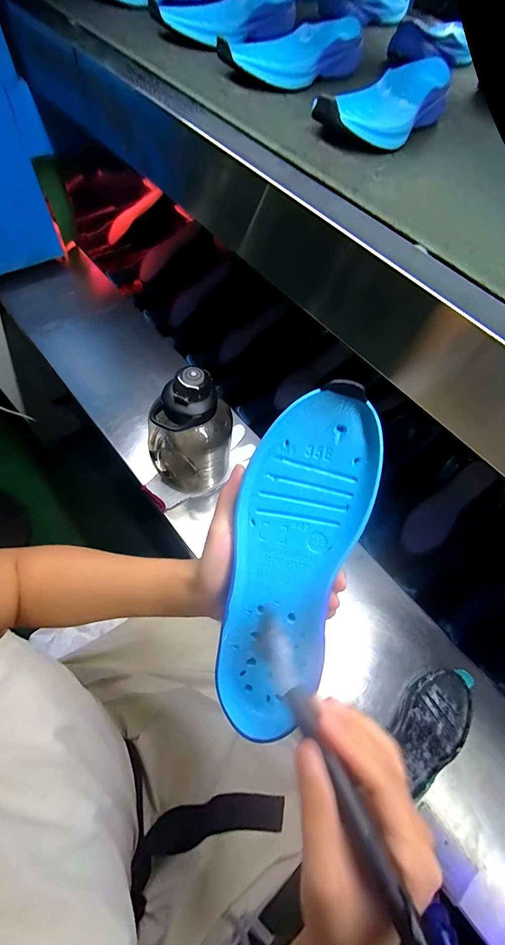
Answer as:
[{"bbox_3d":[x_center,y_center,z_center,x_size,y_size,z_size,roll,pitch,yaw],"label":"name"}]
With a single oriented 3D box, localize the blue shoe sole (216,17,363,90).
[{"bbox_3d":[0.061,-0.576,0.481,0.229,0.036,0.080,-37,72,-23],"label":"blue shoe sole"}]

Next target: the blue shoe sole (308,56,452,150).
[{"bbox_3d":[0.165,-0.448,0.425,0.087,0.036,0.241,37,64,13],"label":"blue shoe sole"}]

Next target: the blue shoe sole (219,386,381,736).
[{"bbox_3d":[0.026,0.060,0.247,0.085,0.032,0.237,15,94,4],"label":"blue shoe sole"}]

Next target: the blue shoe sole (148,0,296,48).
[{"bbox_3d":[-0.037,-0.683,0.523,0.238,0.029,0.085,-31,69,-21],"label":"blue shoe sole"}]

